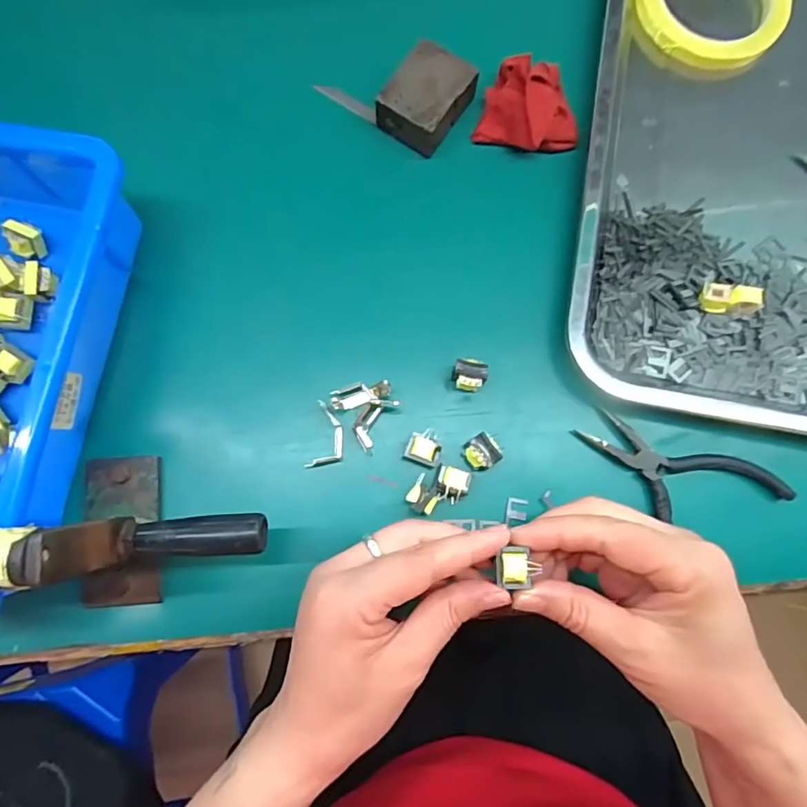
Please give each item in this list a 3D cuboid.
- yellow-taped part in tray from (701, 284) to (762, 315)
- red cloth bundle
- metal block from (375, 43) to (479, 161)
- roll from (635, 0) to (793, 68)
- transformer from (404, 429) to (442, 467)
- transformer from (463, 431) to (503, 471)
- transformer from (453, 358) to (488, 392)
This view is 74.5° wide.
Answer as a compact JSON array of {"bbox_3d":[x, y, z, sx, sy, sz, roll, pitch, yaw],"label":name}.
[{"bbox_3d":[0.200,-0.064,0.324,0.033,0.009,0.018,9,103,12],"label":"yellow-taped part in tray"},{"bbox_3d":[0.084,-0.189,0.339,0.062,0.027,0.053,17,81,1],"label":"red cloth bundle"},{"bbox_3d":[0.014,-0.194,0.339,0.045,0.029,0.057,38,82,4],"label":"metal block"},{"bbox_3d":[0.219,-0.282,0.374,0.103,0.016,0.103,0,81,-2],"label":"roll"},{"bbox_3d":[0.012,0.025,0.309,0.020,0.014,0.020,15,81,1],"label":"transformer"},{"bbox_3d":[0.046,0.028,0.309,0.020,0.016,0.019,-33,83,-6],"label":"transformer"},{"bbox_3d":[0.039,-0.017,0.318,0.020,0.013,0.019,13,81,0],"label":"transformer"}]

